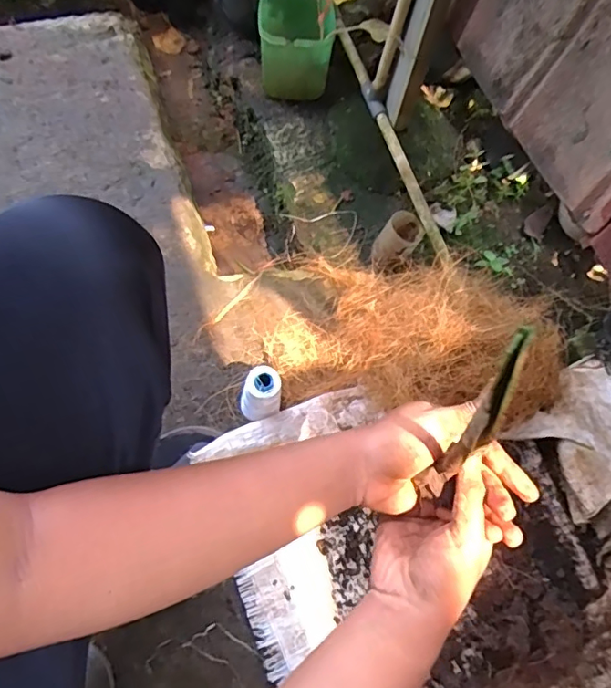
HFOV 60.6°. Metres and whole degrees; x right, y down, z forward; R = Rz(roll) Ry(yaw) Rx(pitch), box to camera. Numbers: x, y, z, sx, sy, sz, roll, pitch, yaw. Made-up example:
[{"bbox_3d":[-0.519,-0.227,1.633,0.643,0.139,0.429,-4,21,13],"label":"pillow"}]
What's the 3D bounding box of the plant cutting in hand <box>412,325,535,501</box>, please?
[{"bbox_3d":[0.101,0.057,0.320,0.016,0.213,0.019,-36,64,-21],"label":"plant cutting in hand"}]

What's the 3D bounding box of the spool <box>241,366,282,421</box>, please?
[{"bbox_3d":[-0.064,0.078,0.768,0.053,0.108,0.056,3,62,-5],"label":"spool"}]

